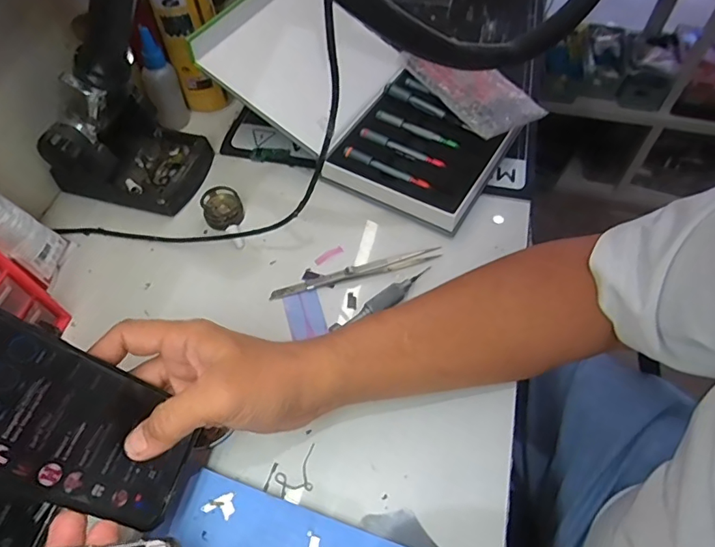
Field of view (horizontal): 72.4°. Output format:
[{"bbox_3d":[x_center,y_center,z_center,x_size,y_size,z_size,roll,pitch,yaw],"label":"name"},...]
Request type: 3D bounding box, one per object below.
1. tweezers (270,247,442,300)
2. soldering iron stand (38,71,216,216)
[{"bbox_3d":[0.000,-0.001,0.450,0.158,0.012,0.012,-14,56,-7],"label":"tweezers"},{"bbox_3d":[-0.235,-0.138,0.484,0.139,0.118,0.119,10,57,9],"label":"soldering iron stand"}]

